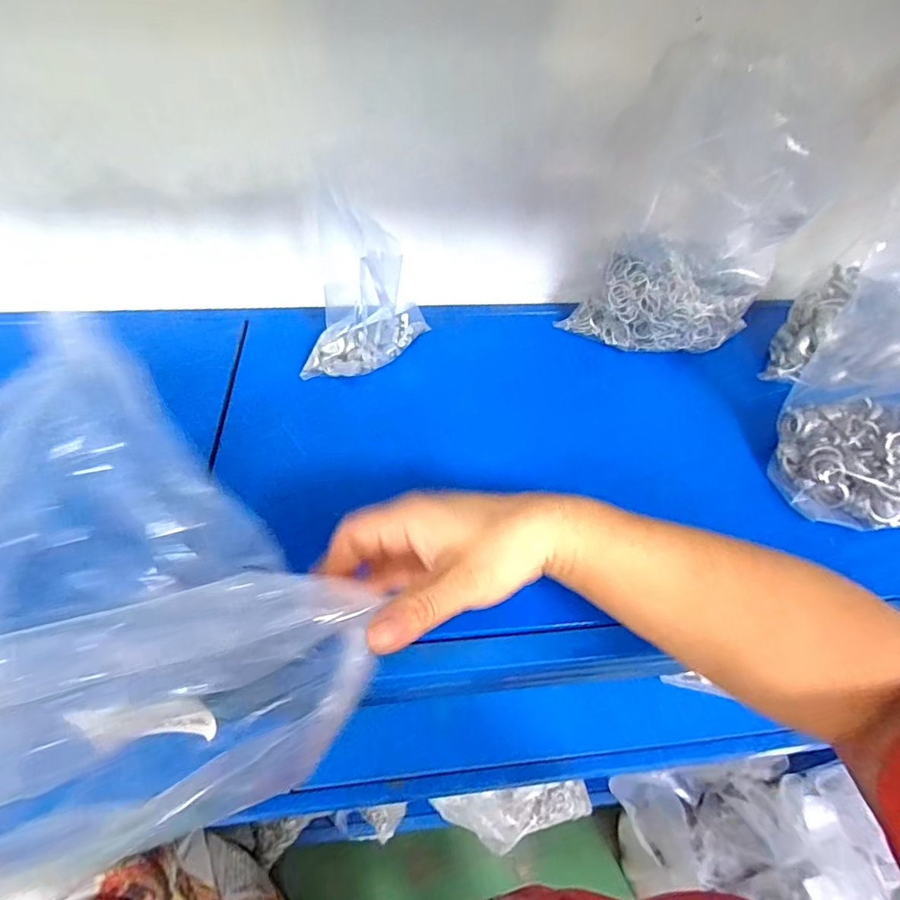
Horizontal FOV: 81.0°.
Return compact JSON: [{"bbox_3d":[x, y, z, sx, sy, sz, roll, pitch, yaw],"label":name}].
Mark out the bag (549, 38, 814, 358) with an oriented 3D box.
[{"bbox_3d":[0.222,-0.210,0.499,0.166,0.251,0.097,31,54,19],"label":"bag"}]

